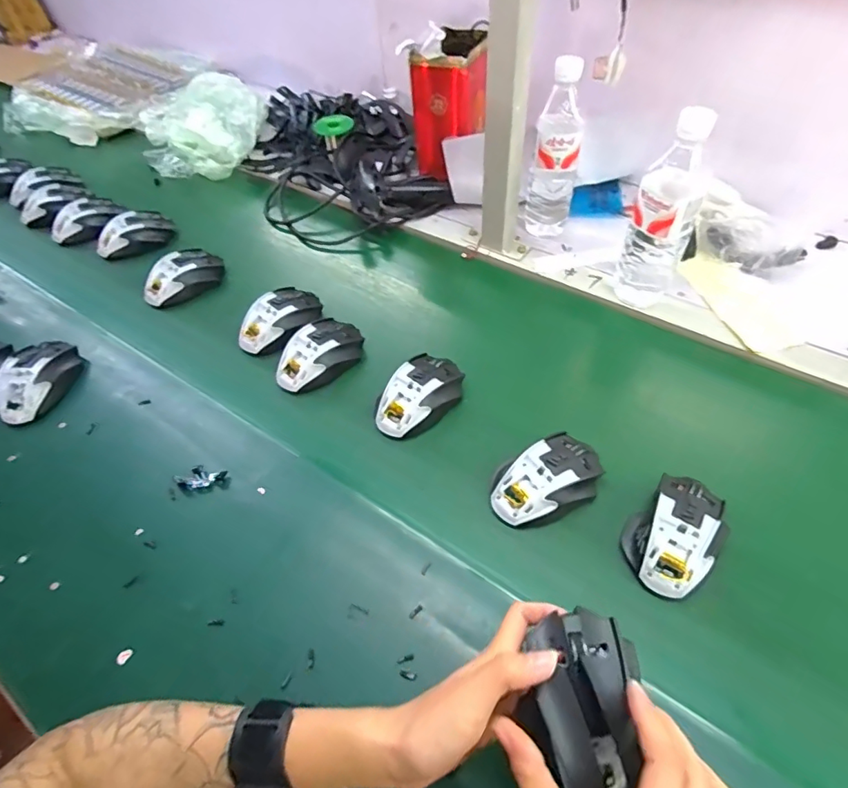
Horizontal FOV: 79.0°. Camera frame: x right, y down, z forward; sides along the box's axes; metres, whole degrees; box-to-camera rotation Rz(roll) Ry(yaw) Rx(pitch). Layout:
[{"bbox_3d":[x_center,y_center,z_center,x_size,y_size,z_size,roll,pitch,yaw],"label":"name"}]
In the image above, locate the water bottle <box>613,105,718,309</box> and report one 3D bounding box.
[{"bbox_3d":[0.278,-0.203,0.598,0.071,0.224,0.067,17,55,16],"label":"water bottle"}]

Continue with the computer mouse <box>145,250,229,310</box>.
[{"bbox_3d":[-0.348,-0.166,0.755,0.073,0.057,0.117,29,59,24],"label":"computer mouse"}]

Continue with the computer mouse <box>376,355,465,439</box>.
[{"bbox_3d":[-0.004,0.004,0.581,0.078,0.045,0.112,28,59,24],"label":"computer mouse"}]

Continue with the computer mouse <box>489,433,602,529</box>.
[{"bbox_3d":[0.121,0.082,0.500,0.114,0.034,0.066,-29,55,-18],"label":"computer mouse"}]

